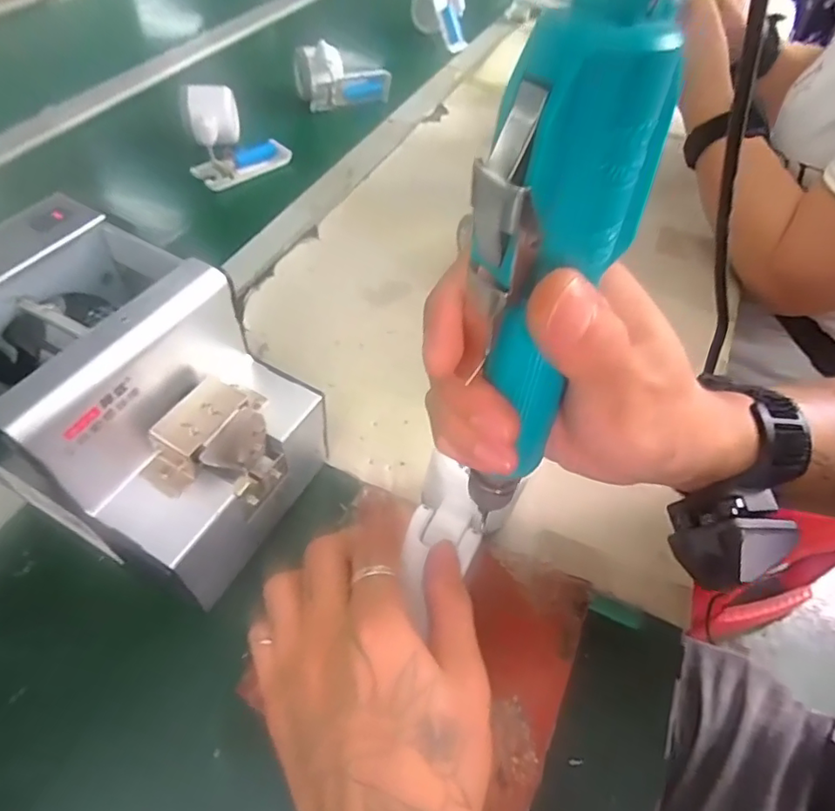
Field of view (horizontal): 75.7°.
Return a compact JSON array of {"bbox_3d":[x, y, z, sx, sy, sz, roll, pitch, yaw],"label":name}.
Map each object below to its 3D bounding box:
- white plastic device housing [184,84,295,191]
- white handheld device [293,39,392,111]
[{"bbox_3d":[-0.194,-0.294,0.581,0.099,0.057,0.106,-11,55,-12],"label":"white plastic device housing"},{"bbox_3d":[-0.092,-0.411,0.671,0.119,0.067,0.040,-2,54,-7],"label":"white handheld device"}]

